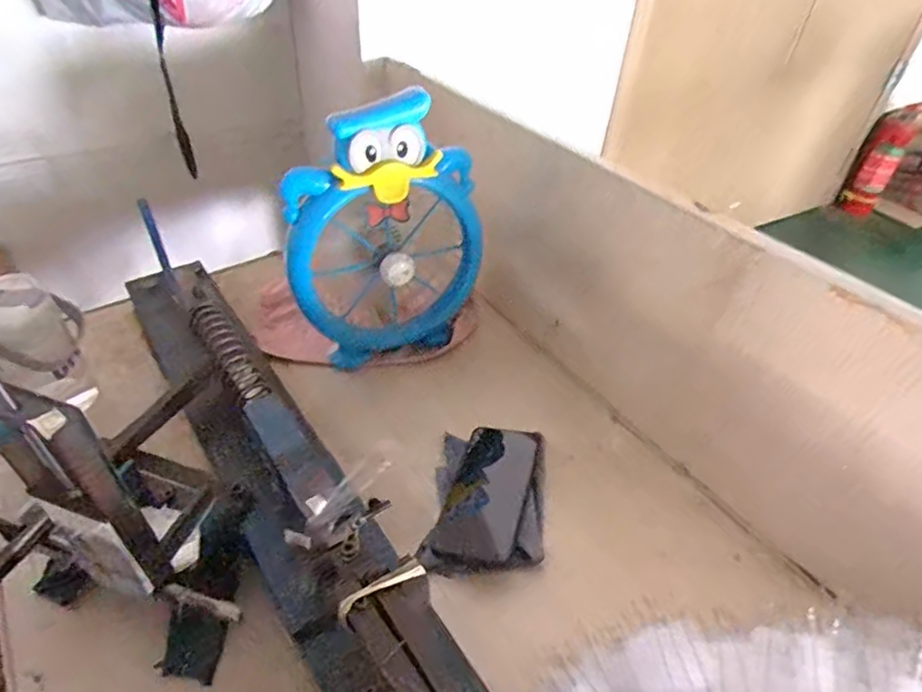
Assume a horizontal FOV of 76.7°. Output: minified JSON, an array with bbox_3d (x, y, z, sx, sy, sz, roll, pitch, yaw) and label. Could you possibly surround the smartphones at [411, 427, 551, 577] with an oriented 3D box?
[{"bbox_3d":[0.030,0.149,0.594,0.113,0.026,0.164,6,42,3],"label":"smartphones"}]

